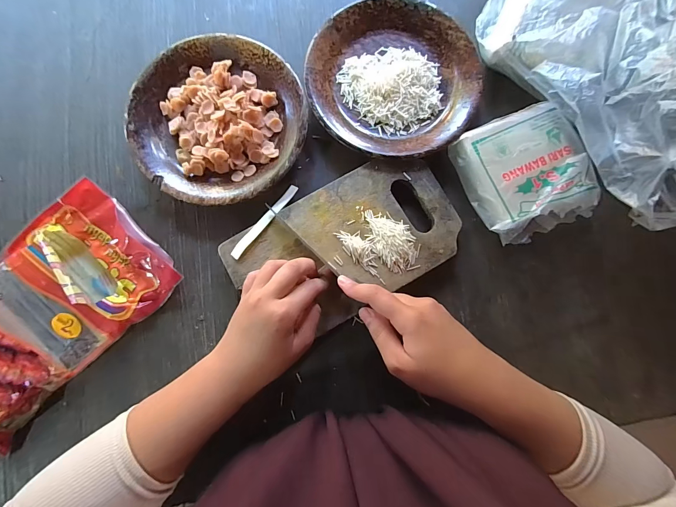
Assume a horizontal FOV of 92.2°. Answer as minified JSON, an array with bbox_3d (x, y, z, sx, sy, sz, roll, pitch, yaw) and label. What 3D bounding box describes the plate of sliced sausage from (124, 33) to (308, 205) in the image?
[{"bbox_3d":[-0.127,-0.143,0.352,0.180,0.031,0.179,0,83,-1],"label":"plate of sliced sausage"}]

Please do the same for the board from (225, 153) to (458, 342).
[{"bbox_3d":[0.010,-0.010,0.336,0.231,0.010,0.130,-28,84,-4],"label":"board"}]

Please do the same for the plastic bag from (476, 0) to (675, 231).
[{"bbox_3d":[0.280,-0.182,0.303,0.158,0.152,0.291,-27,84,-4],"label":"plastic bag"}]

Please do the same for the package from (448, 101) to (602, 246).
[{"bbox_3d":[0.197,-0.084,0.341,0.114,0.054,0.129,-26,84,-4],"label":"package"}]

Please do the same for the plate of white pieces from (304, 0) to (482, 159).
[{"bbox_3d":[0.061,-0.192,0.366,0.183,0.025,0.180,0,83,-1],"label":"plate of white pieces"}]

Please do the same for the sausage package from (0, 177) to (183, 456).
[{"bbox_3d":[-0.284,0.051,0.320,0.140,0.037,0.223,43,84,5],"label":"sausage package"}]

